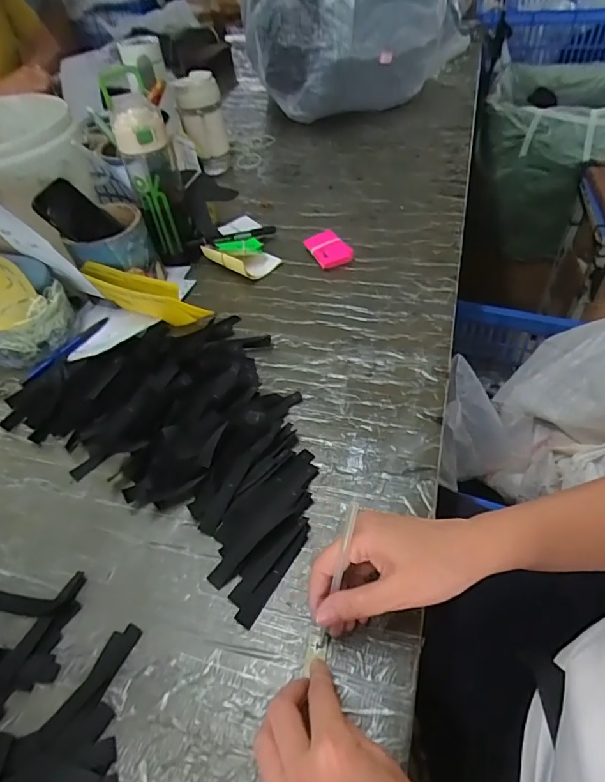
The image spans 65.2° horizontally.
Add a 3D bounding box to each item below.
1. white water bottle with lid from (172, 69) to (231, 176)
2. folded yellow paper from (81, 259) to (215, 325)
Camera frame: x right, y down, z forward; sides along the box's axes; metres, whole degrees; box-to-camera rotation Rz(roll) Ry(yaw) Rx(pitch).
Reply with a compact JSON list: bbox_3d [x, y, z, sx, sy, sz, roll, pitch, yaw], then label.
[{"bbox_3d":[-0.181,-0.491,0.887,0.075,0.160,0.088,-10,48,-3],"label":"white water bottle with lid"},{"bbox_3d":[-0.203,-0.119,0.616,0.171,0.070,0.029,14,51,18],"label":"folded yellow paper"}]

